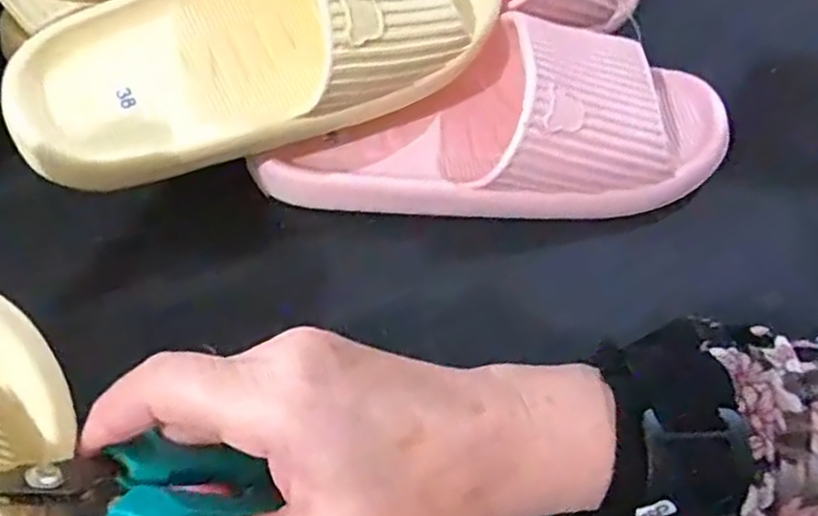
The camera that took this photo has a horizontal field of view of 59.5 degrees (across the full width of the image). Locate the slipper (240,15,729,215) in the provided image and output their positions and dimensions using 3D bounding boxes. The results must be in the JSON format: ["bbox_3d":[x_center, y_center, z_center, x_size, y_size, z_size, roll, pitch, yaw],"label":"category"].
[{"bbox_3d":[0.049,-0.076,0.371,0.251,0.060,0.103,-3,53,-5],"label":"slipper"}]

